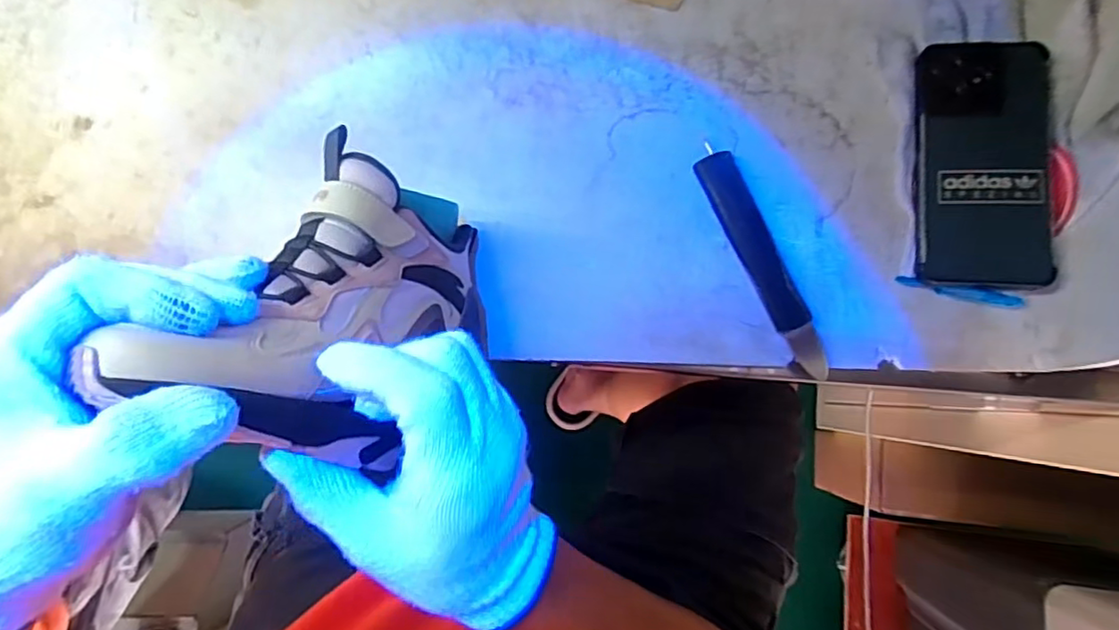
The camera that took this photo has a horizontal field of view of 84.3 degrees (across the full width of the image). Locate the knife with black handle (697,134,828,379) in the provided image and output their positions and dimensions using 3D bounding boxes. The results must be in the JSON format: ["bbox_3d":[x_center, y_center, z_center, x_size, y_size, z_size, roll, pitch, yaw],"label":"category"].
[{"bbox_3d":[0.139,-0.036,0.423,0.025,0.013,0.166,-25,82,1],"label":"knife with black handle"}]

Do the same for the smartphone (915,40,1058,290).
[{"bbox_3d":[0.275,-0.100,0.402,0.076,0.013,0.162,1,85,13],"label":"smartphone"}]

